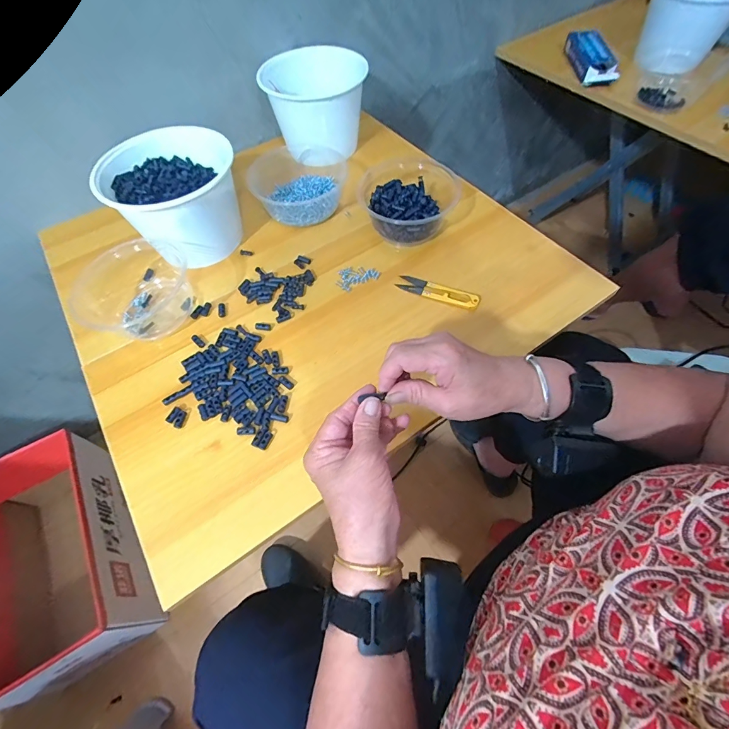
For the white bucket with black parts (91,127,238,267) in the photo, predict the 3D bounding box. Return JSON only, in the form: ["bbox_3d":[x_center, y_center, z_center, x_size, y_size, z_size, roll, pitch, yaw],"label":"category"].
[{"bbox_3d":[-0.251,-0.225,0.494,0.153,0.110,0.154,0,62,0],"label":"white bucket with black parts"}]

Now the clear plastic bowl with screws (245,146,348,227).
[{"bbox_3d":[-0.101,-0.281,0.565,0.137,0.041,0.148,0,62,0],"label":"clear plastic bowl with screws"}]

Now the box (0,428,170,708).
[{"bbox_3d":[-0.570,0.363,0.708,0.222,0.215,0.393,-27,61,-13],"label":"box"}]

